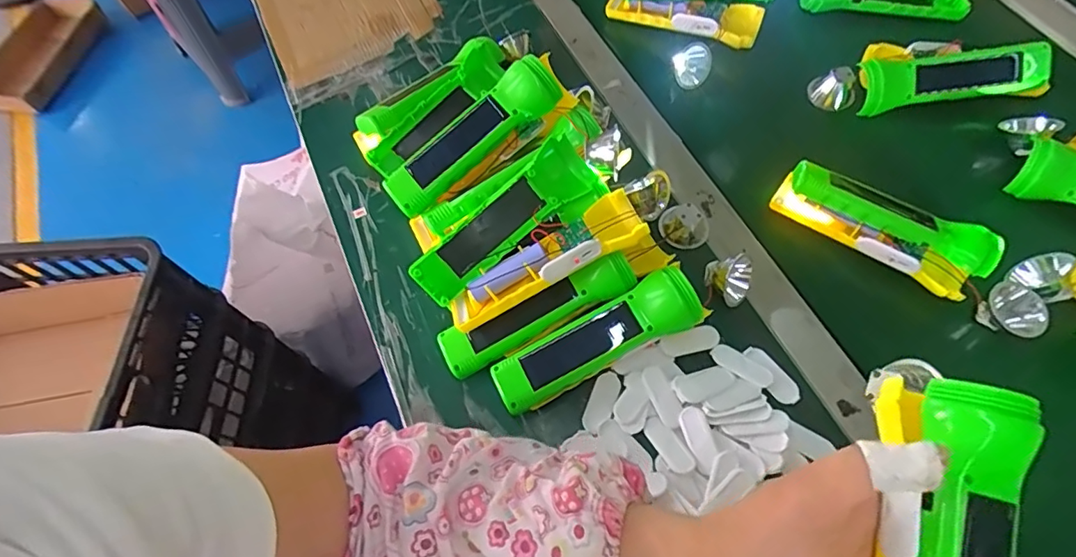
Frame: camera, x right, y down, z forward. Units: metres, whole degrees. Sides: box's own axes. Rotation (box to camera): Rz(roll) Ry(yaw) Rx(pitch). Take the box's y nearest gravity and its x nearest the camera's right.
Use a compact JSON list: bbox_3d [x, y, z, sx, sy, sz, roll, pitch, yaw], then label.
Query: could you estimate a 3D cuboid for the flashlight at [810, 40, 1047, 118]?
[{"bbox_3d":[0.377,-0.203,0.516,0.202,0.045,0.071,-2,66,3],"label":"flashlight"}]

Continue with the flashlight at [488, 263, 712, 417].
[{"bbox_3d":[0.047,0.047,0.411,0.170,0.049,0.045,-24,67,-7],"label":"flashlight"}]

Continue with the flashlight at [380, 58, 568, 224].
[{"bbox_3d":[-0.054,-0.115,0.444,0.167,0.035,0.042,-39,69,4],"label":"flashlight"}]

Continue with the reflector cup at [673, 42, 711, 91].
[{"bbox_3d":[0.157,-0.218,0.548,0.037,0.033,0.030,17,68,11],"label":"reflector cup"}]

